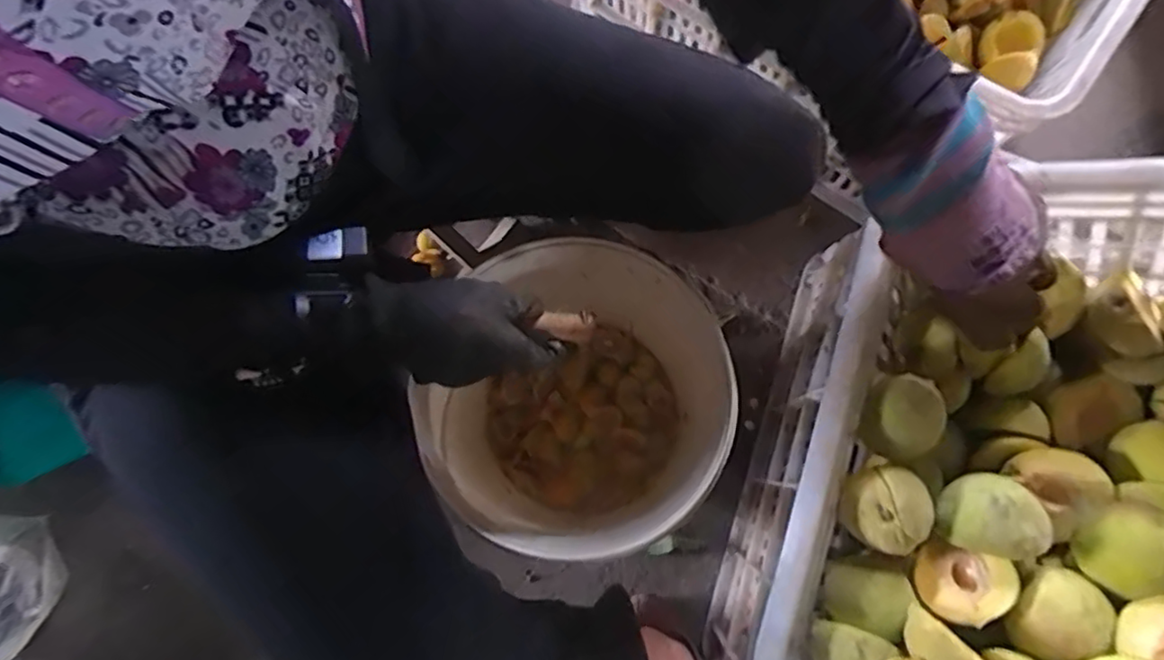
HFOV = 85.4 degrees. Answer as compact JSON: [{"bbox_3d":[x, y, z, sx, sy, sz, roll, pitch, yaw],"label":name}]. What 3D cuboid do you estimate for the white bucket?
[{"bbox_3d":[-0.006,0.067,0.635,0.243,0.272,0.238,0,80,0],"label":"white bucket"}]

